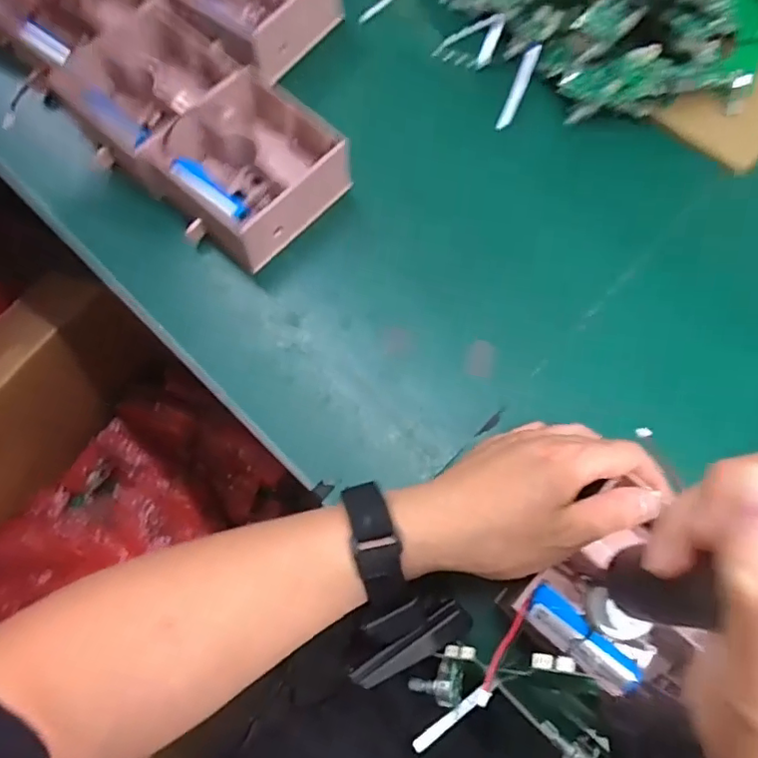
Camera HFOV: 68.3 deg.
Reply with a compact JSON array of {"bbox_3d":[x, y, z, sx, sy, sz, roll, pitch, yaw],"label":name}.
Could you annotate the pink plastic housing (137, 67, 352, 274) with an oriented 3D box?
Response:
[{"bbox_3d":[-0.094,-0.150,0.406,0.102,0.057,0.113,42,75,14],"label":"pink plastic housing"}]

